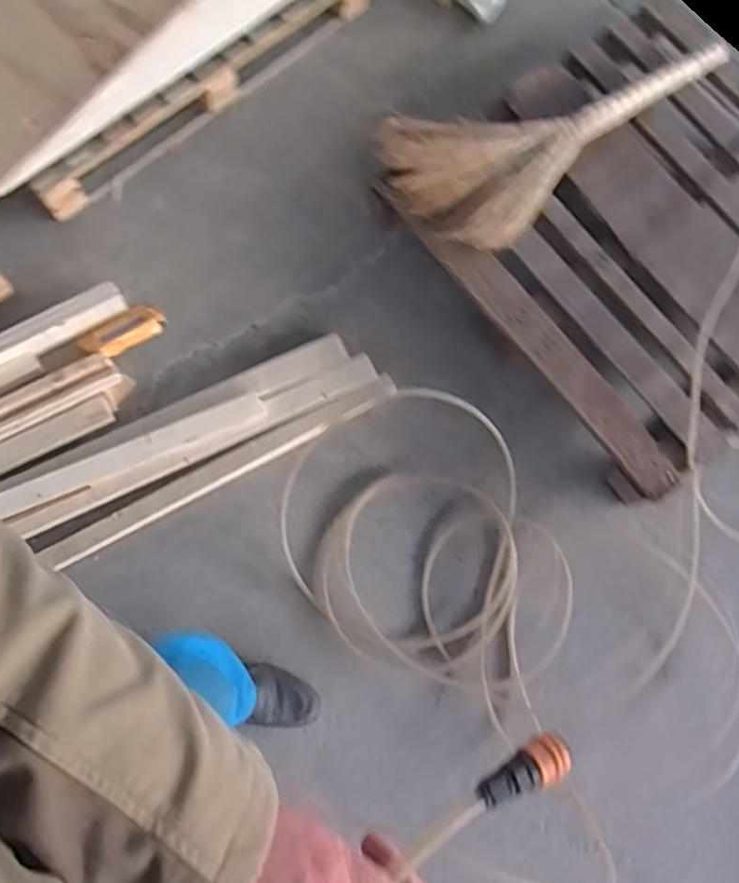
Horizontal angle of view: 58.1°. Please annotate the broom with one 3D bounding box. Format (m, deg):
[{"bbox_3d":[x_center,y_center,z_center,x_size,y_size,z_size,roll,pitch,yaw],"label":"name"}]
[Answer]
[{"bbox_3d":[0.401,-0.732,1.450,0.800,0.068,0.352,-38,80,-12],"label":"broom"}]

